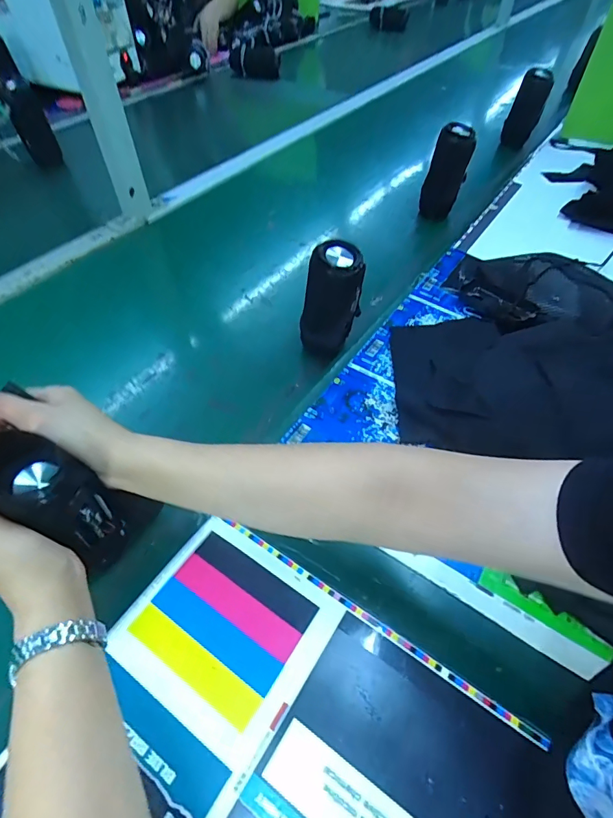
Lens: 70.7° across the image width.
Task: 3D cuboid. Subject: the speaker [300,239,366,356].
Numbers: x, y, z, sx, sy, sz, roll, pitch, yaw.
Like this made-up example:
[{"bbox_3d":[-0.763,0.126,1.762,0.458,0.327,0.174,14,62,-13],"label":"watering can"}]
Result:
[{"bbox_3d":[0.032,-0.131,0.547,0.065,0.142,0.056,15,54,10],"label":"speaker"}]

